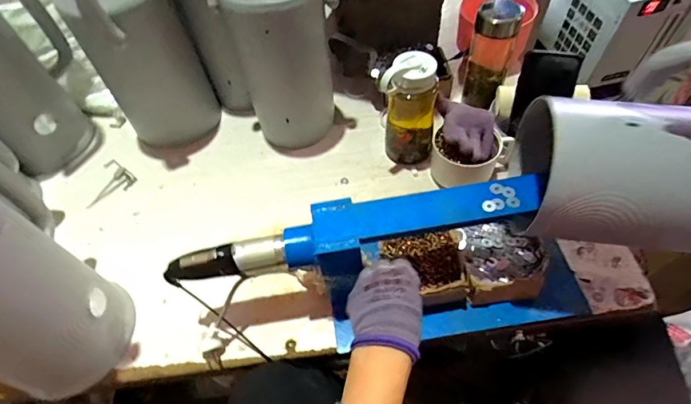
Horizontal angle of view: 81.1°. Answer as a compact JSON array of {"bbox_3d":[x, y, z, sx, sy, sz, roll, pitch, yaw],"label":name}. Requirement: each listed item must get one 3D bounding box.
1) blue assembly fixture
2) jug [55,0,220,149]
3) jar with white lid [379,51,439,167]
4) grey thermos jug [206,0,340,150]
[{"bbox_3d":[0.130,0.085,0.514,0.381,0.172,0.133,-6,56,1],"label":"blue assembly fixture"},{"bbox_3d":[-0.354,-0.284,0.677,0.164,0.417,0.172,-28,58,-13],"label":"jug"},{"bbox_3d":[0.109,-0.149,0.685,0.083,0.188,0.074,10,58,11],"label":"jar with white lid"},{"bbox_3d":[-0.112,-0.300,0.660,0.170,0.416,0.157,-32,60,-16],"label":"grey thermos jug"}]

